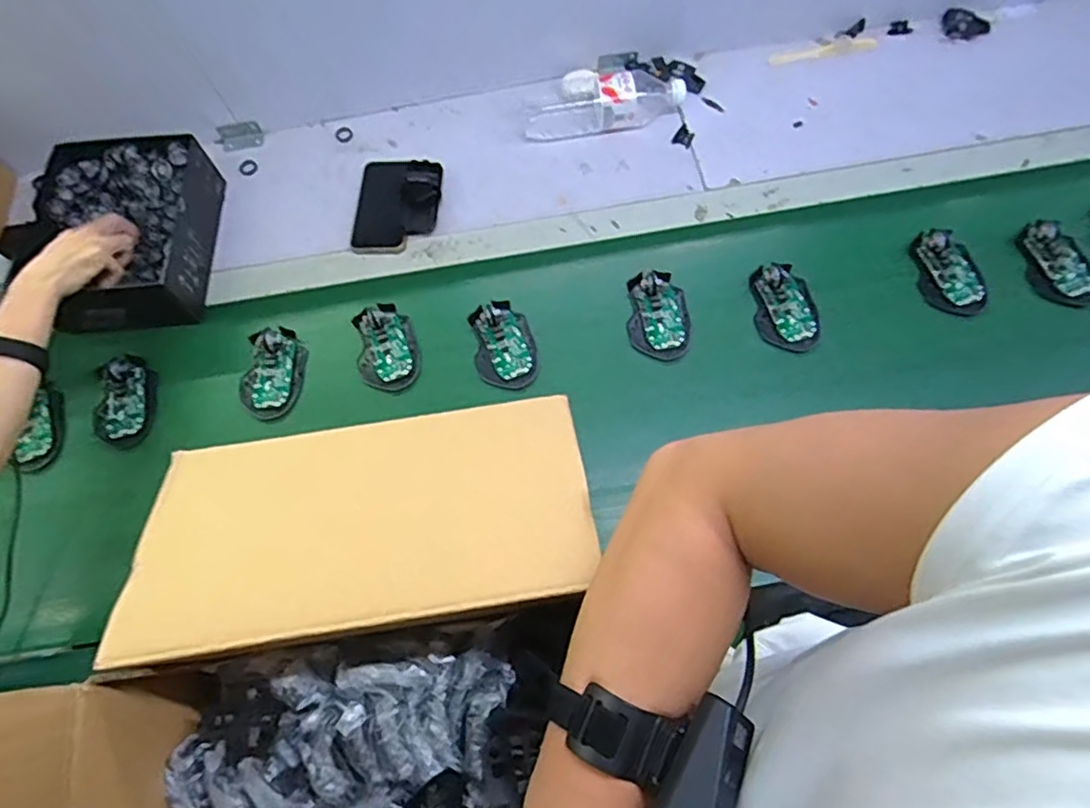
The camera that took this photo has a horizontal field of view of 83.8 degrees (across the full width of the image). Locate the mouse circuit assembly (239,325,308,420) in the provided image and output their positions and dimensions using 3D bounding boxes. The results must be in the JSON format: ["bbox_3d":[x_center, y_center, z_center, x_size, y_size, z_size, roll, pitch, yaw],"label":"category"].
[{"bbox_3d":[-0.336,-0.042,0.743,0.075,0.024,0.115,6,65,3],"label":"mouse circuit assembly"}]

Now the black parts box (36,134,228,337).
[{"bbox_3d":[-0.548,-0.217,0.796,0.213,0.087,0.262,-6,65,-3],"label":"black parts box"}]

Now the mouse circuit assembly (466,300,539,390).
[{"bbox_3d":[-0.050,-0.071,0.733,0.072,0.017,0.112,-12,65,-6],"label":"mouse circuit assembly"}]

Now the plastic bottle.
[{"bbox_3d":[0.084,-0.414,0.844,0.225,0.067,0.059,-9,66,-2],"label":"plastic bottle"}]

